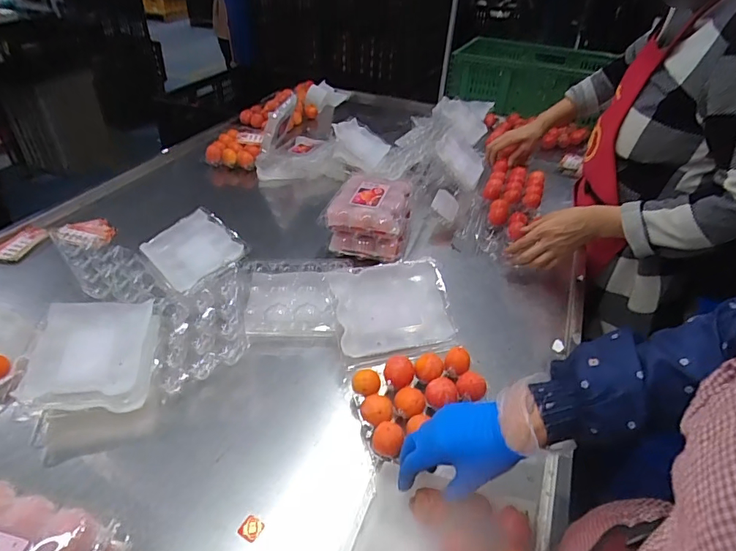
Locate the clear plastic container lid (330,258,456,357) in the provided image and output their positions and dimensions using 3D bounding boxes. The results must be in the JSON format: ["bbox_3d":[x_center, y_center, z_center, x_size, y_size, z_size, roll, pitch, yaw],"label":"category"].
[{"bbox_3d":[0.049,0.048,0.735,0.207,0.019,0.140,-6,73,-23],"label":"clear plastic container lid"}]

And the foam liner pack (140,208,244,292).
[{"bbox_3d":[-0.336,-0.051,0.864,0.140,0.030,0.176,-37,60,-23],"label":"foam liner pack"}]

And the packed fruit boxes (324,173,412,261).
[{"bbox_3d":[0.006,-0.125,0.929,0.155,0.104,0.173,10,39,8],"label":"packed fruit boxes"}]

